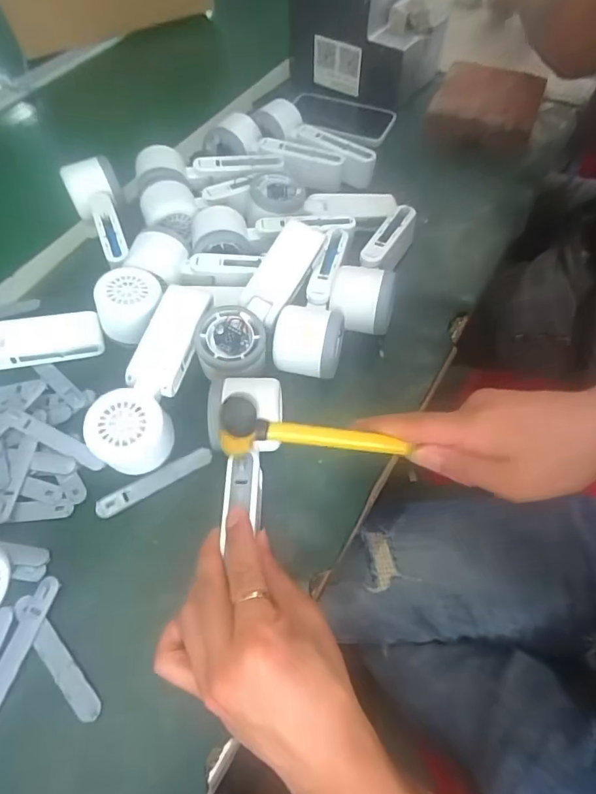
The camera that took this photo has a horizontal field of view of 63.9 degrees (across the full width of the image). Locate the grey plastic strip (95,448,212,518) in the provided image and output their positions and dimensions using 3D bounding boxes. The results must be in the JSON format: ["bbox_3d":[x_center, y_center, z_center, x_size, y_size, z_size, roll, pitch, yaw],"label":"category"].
[{"bbox_3d":[-0.112,0.067,0.378,0.094,0.005,0.015,-28,61,-16],"label":"grey plastic strip"}]

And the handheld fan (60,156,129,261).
[{"bbox_3d":[-0.210,-0.190,0.515,0.054,0.053,0.158,-19,59,-10],"label":"handheld fan"}]

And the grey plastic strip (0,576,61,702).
[{"bbox_3d":[-0.186,0.166,0.312,0.016,0.008,0.093,14,59,10],"label":"grey plastic strip"}]

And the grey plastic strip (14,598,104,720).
[{"bbox_3d":[-0.159,0.170,0.313,0.016,0.006,0.094,-40,65,-21],"label":"grey plastic strip"}]

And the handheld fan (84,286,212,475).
[{"bbox_3d":[-0.117,-0.015,0.399,0.050,0.053,0.164,9,58,7],"label":"handheld fan"}]

